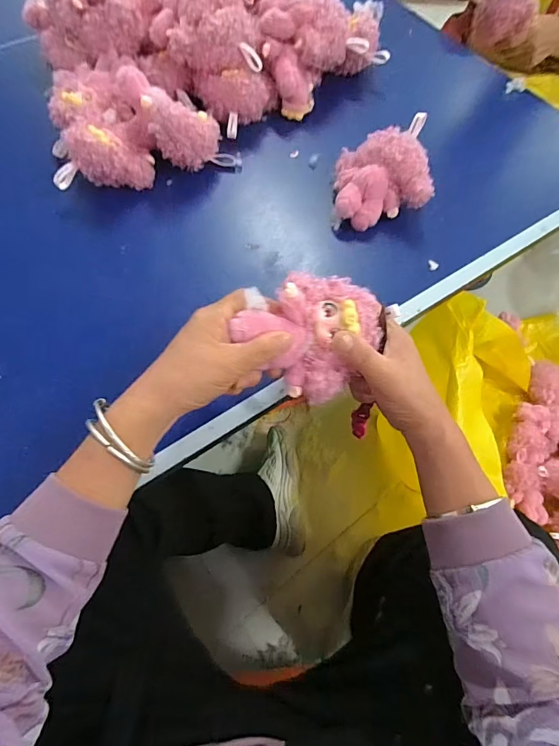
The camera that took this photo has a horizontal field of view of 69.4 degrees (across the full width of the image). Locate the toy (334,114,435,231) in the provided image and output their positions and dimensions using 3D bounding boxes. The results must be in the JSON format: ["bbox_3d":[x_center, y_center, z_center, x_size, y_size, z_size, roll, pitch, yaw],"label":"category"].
[{"bbox_3d":[0.126,-0.247,0.503,0.108,0.071,0.124,3,65,0],"label":"toy"}]

